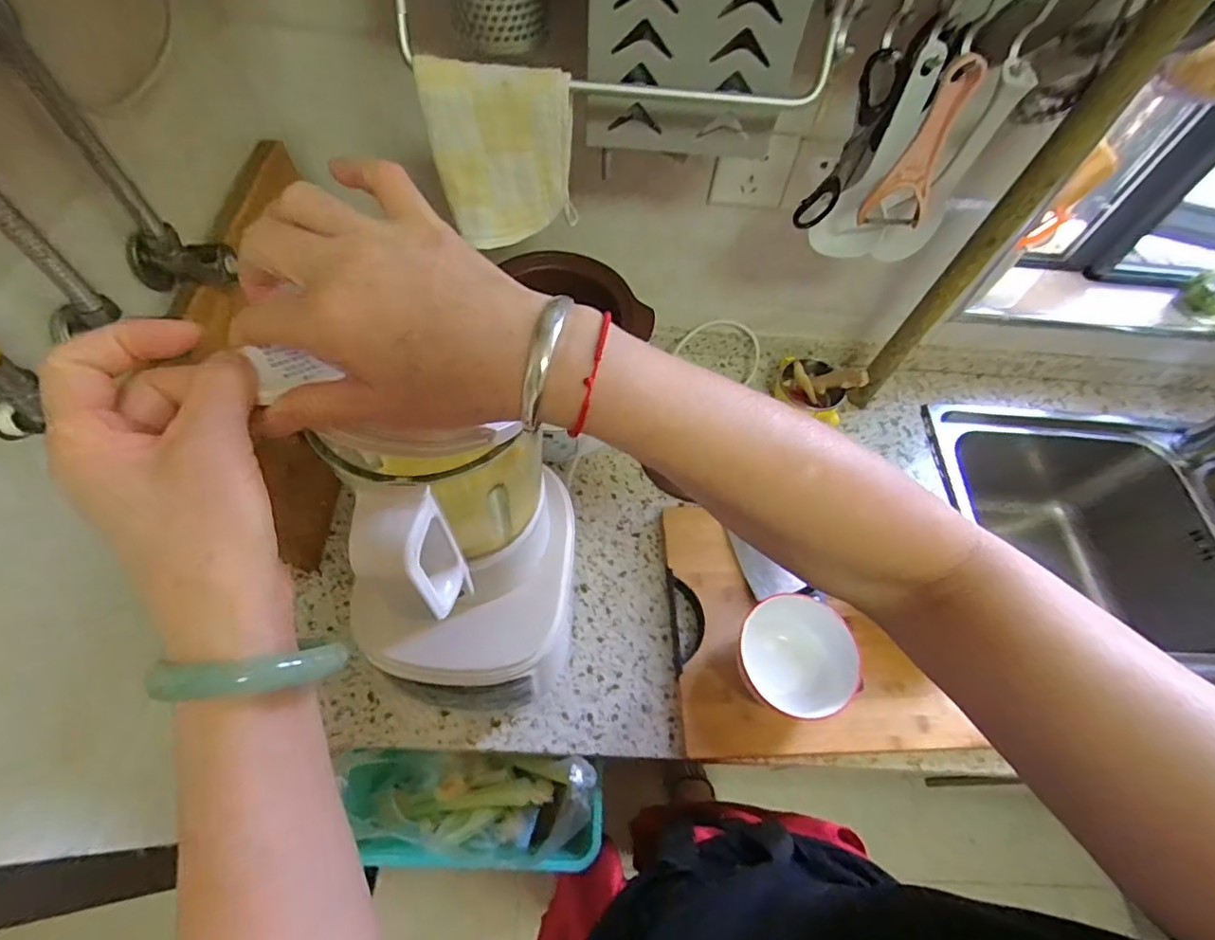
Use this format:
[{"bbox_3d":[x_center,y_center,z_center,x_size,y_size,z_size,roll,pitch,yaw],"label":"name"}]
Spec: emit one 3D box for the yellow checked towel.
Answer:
[{"bbox_3d":[-0.090,-0.270,0.481,0.117,0.139,0.035,-5,61,-7],"label":"yellow checked towel"}]

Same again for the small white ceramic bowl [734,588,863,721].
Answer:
[{"bbox_3d":[0.205,0.201,0.598,0.114,0.083,0.124,-33,67,-21],"label":"small white ceramic bowl"}]

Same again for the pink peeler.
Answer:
[{"bbox_3d":[0.281,-0.281,0.488,0.058,0.146,0.012,0,60,-4],"label":"pink peeler"}]

